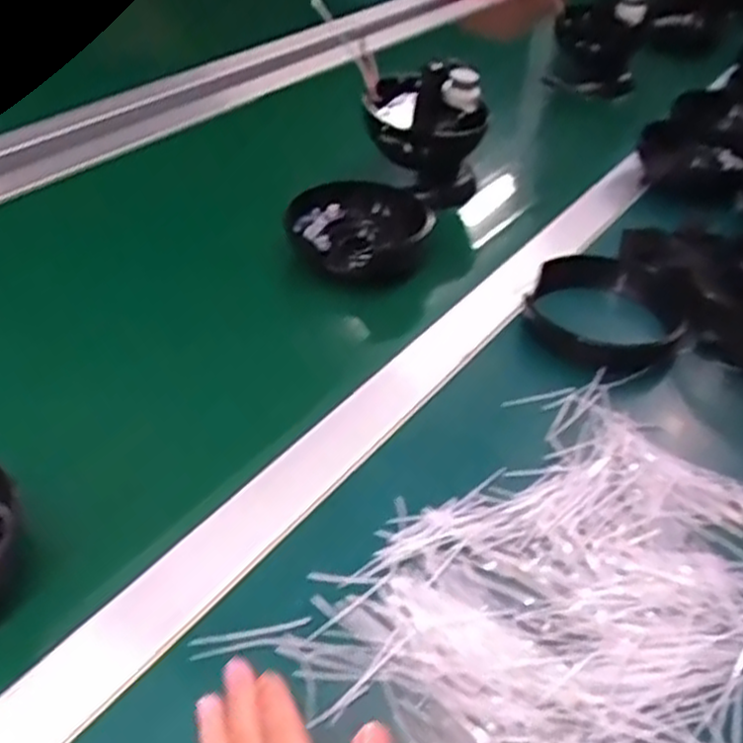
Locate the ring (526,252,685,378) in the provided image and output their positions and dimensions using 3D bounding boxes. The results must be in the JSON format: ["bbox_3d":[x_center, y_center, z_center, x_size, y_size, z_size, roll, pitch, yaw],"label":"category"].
[{"bbox_3d":[0.176,-0.046,0.575,0.111,0.026,0.112,20,42,18],"label":"ring"}]

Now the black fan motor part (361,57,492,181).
[{"bbox_3d":[0.056,-0.236,0.719,0.097,0.085,0.082,14,42,13],"label":"black fan motor part"}]

